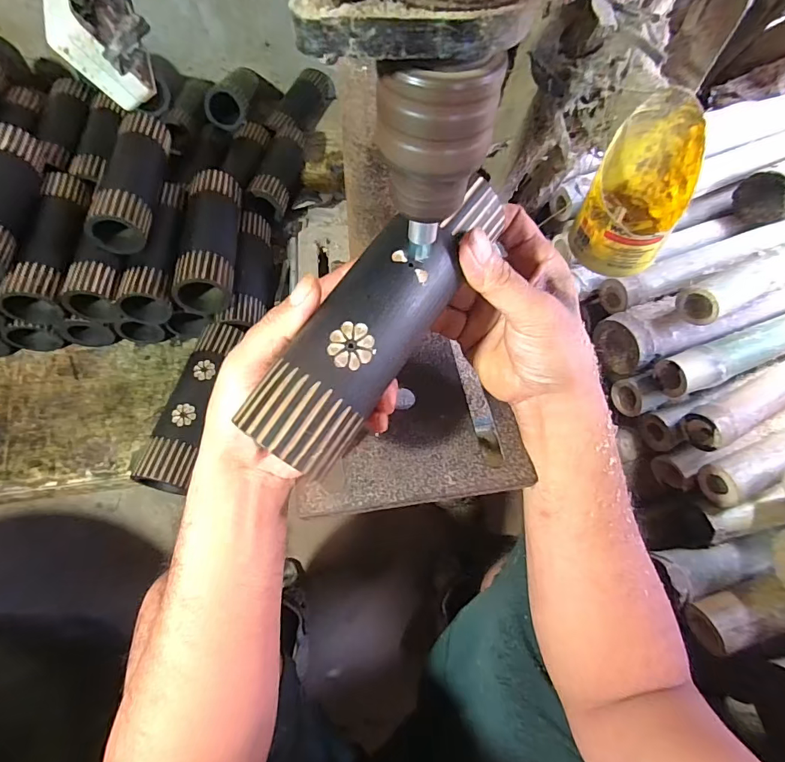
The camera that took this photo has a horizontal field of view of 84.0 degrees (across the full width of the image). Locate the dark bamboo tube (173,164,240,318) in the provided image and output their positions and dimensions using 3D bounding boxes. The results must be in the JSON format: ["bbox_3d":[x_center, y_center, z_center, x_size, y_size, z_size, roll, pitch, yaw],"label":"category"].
[{"bbox_3d":[-0.210,-0.165,0.512,0.058,0.063,0.186,-4,64,-5],"label":"dark bamboo tube"}]

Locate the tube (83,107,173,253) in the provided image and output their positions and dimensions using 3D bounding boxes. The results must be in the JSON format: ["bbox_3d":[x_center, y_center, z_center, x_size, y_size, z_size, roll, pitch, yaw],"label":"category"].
[{"bbox_3d":[-0.288,-0.228,0.488,0.052,0.055,0.196,-3,64,-5],"label":"tube"}]

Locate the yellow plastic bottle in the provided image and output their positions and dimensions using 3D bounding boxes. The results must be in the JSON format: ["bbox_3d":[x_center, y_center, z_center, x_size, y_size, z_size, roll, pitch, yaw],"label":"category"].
[{"bbox_3d":[0.241,-0.183,0.429,0.091,0.128,0.103,31,66,11],"label":"yellow plastic bottle"}]

